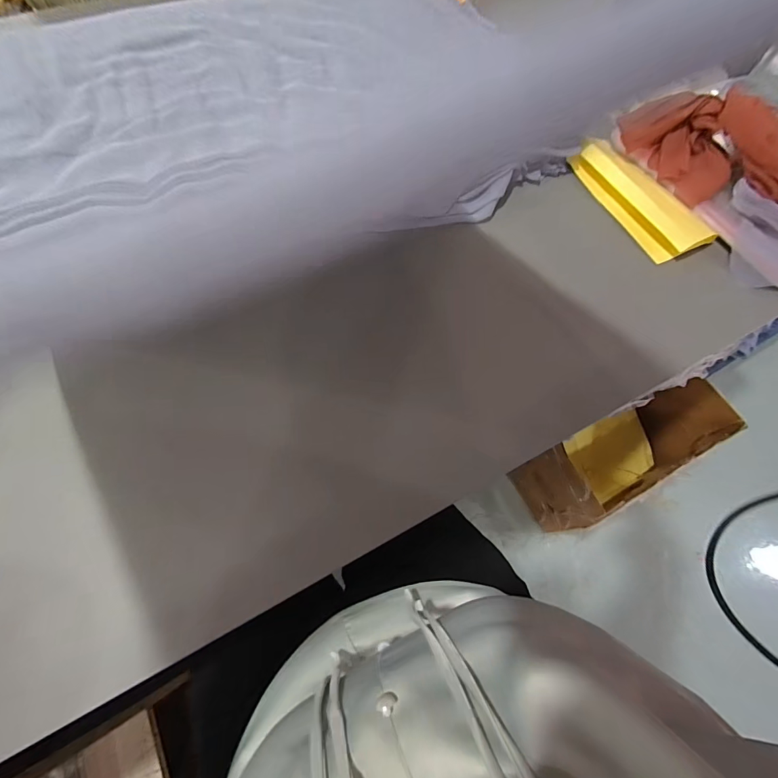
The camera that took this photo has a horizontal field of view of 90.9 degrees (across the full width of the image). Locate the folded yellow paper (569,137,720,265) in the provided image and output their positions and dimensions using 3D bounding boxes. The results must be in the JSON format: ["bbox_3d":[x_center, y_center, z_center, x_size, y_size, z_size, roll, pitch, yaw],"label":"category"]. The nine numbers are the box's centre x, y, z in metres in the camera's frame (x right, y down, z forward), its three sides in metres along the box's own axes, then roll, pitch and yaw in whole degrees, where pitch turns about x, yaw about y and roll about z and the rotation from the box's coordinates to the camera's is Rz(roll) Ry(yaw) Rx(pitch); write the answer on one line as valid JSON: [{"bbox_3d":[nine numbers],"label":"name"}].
[{"bbox_3d":[0.375,-0.291,0.575,0.087,0.031,0.227,-23,69,-12],"label":"folded yellow paper"}]

